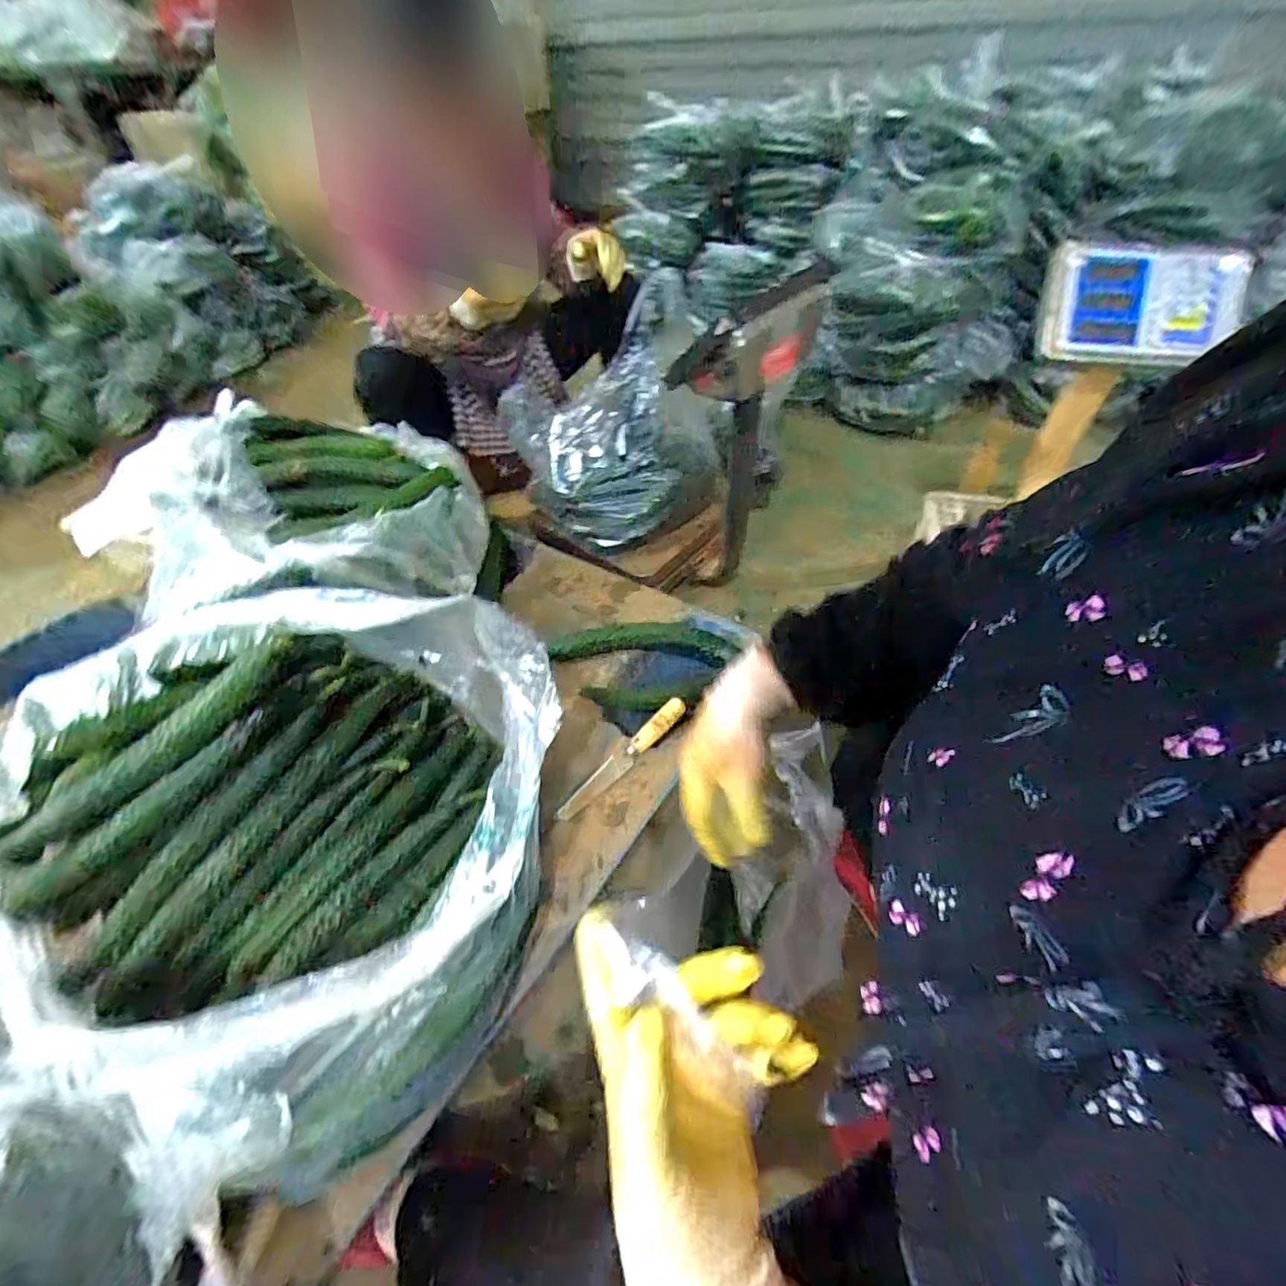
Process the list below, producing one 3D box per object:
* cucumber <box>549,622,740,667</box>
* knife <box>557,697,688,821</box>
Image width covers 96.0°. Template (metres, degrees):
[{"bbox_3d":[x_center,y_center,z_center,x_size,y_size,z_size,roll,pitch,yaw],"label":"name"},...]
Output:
[{"bbox_3d":[-0.007,0.000,0.815,0.262,0.046,0.055,-2,46,0],"label":"cucumber"},{"bbox_3d":[-0.023,0.134,0.689,0.199,0.028,0.025,-34,54,-27],"label":"knife"}]

